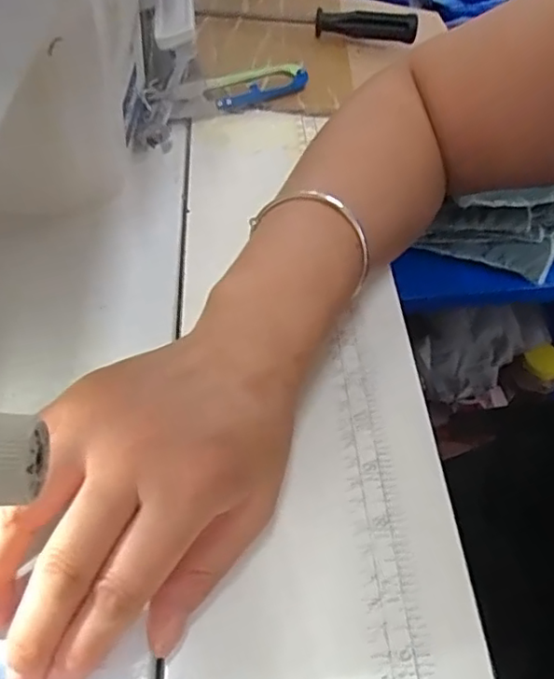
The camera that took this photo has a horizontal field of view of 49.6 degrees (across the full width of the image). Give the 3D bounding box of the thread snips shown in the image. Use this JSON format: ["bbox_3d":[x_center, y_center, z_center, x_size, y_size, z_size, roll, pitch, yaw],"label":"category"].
[{"bbox_3d":[-0.030,-0.186,0.453,0.113,0.023,0.021,-23,57,-22],"label":"thread snips"}]

